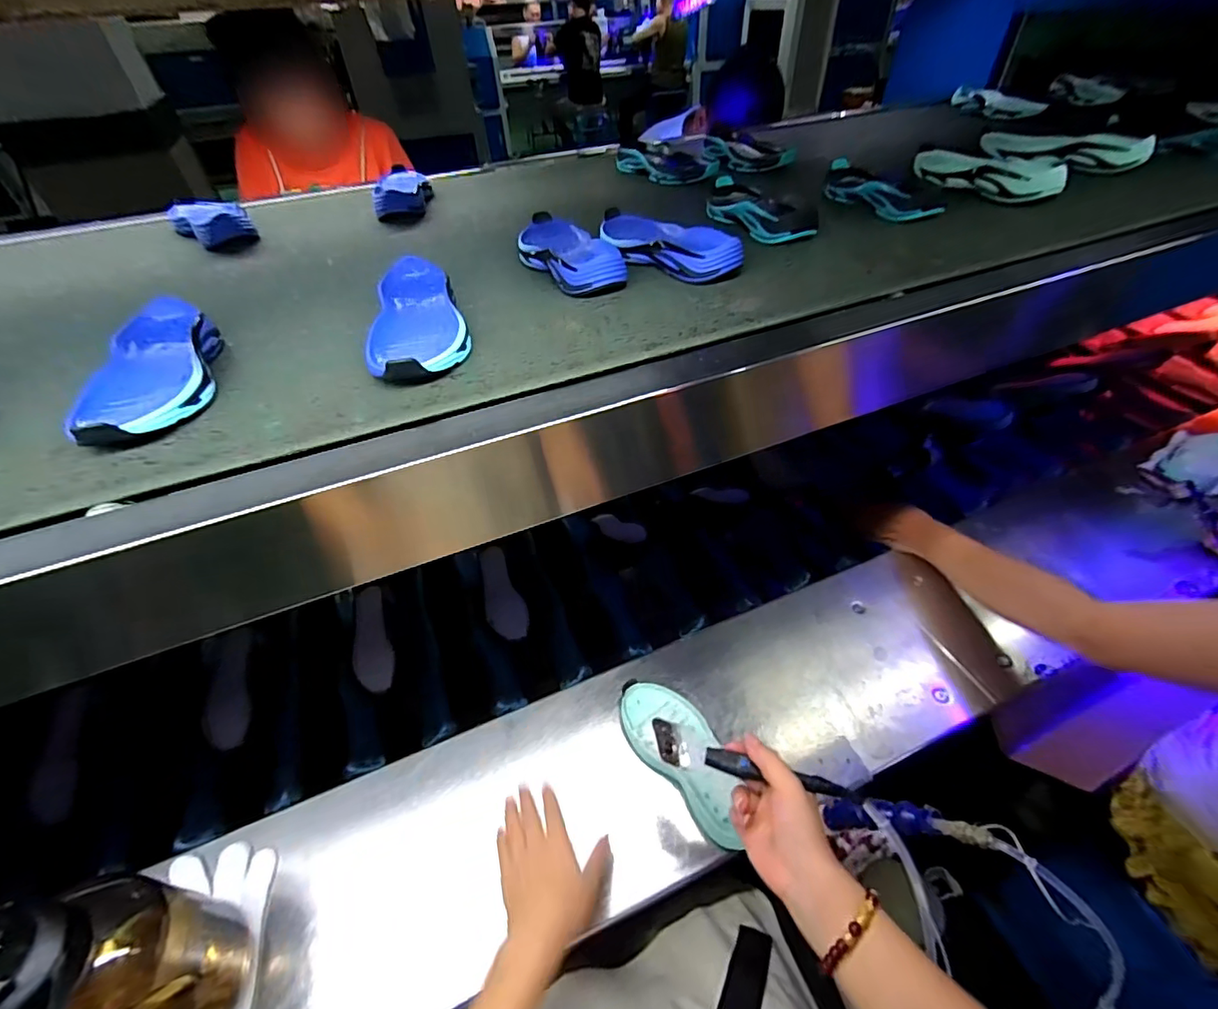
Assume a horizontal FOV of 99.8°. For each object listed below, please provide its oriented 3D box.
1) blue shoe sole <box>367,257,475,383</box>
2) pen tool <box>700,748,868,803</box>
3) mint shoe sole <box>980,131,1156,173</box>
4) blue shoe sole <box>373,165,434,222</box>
[{"bbox_3d":[-0.172,-0.168,0.463,0.079,0.034,0.190,-13,46,-9],"label":"blue shoe sole"},{"bbox_3d":[0.150,0.232,0.440,0.132,0.020,0.020,10,47,7],"label":"pen tool"},{"bbox_3d":[0.657,-0.534,0.761,0.077,0.032,0.225,-23,47,-21],"label":"mint shoe sole"},{"bbox_3d":[-0.314,-0.486,0.791,0.072,0.037,0.194,-11,46,-6],"label":"blue shoe sole"}]

